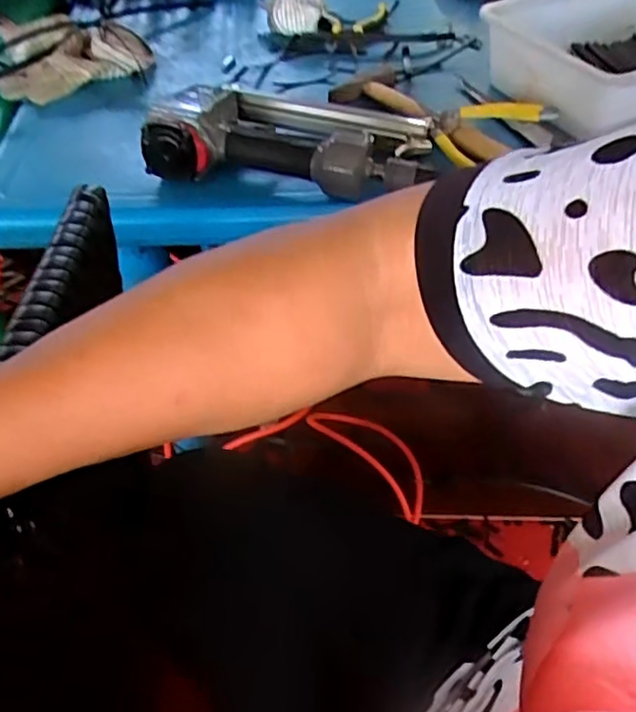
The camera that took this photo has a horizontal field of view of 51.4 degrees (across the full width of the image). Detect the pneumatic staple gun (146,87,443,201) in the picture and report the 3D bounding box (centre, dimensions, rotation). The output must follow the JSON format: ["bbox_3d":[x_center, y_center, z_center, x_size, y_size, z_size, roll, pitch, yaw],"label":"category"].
[{"bbox_3d":[-0.021,-0.210,0.606,0.243,0.049,0.134,6,49,4],"label":"pneumatic staple gun"}]

